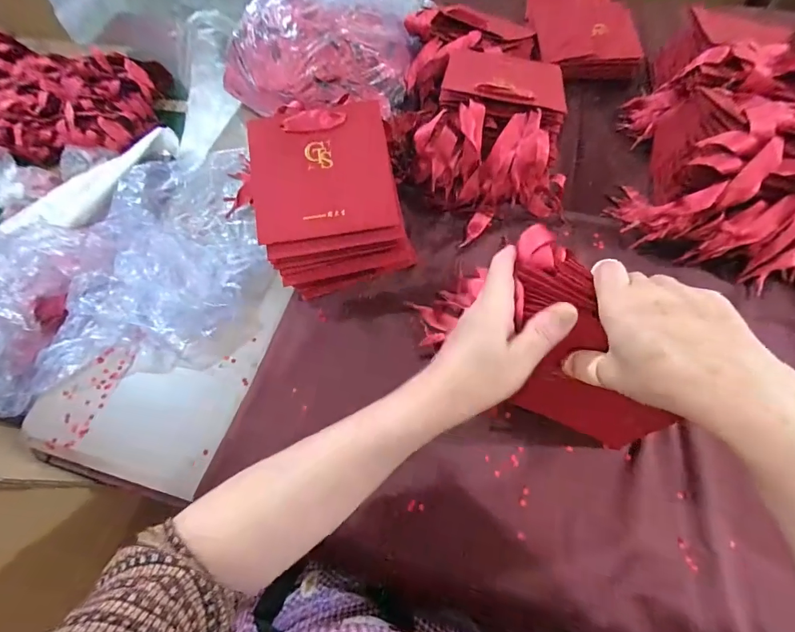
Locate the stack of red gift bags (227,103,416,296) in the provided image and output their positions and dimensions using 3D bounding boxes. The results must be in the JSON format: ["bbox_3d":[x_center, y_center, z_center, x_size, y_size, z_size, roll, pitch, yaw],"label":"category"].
[{"bbox_3d":[-0.078,-0.122,0.443,0.159,0.113,0.161,-17,64,-7],"label":"stack of red gift bags"}]

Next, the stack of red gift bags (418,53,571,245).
[{"bbox_3d":[0.111,-0.227,0.501,0.183,0.109,0.245,0,63,2],"label":"stack of red gift bags"}]

